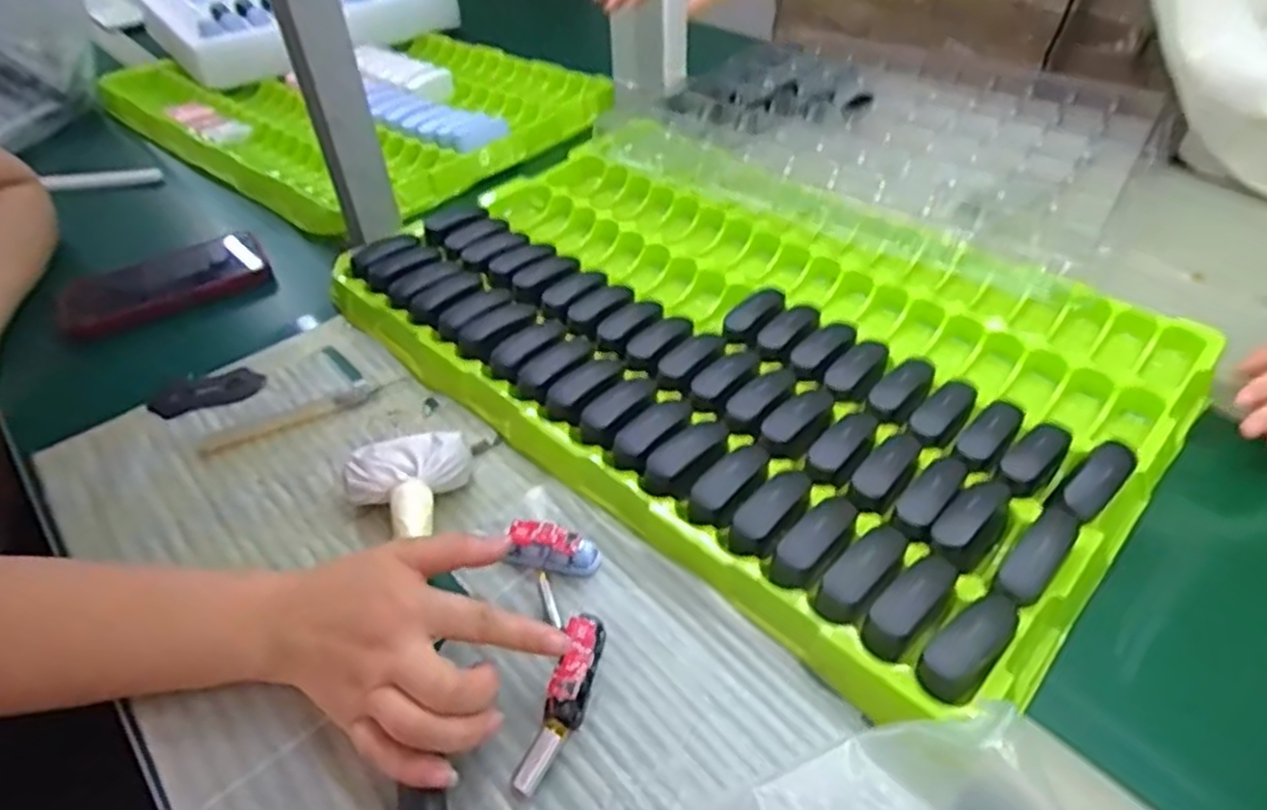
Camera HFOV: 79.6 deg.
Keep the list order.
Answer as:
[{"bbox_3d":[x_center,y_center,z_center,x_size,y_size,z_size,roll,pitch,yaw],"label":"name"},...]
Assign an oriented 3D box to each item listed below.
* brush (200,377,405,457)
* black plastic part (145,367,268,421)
[{"bbox_3d":[-0.235,0.006,0.545,0.138,0.013,0.015,-27,48,-23],"label":"brush"},{"bbox_3d":[-0.320,-0.012,0.574,0.077,0.014,0.032,-15,45,-12],"label":"black plastic part"}]

